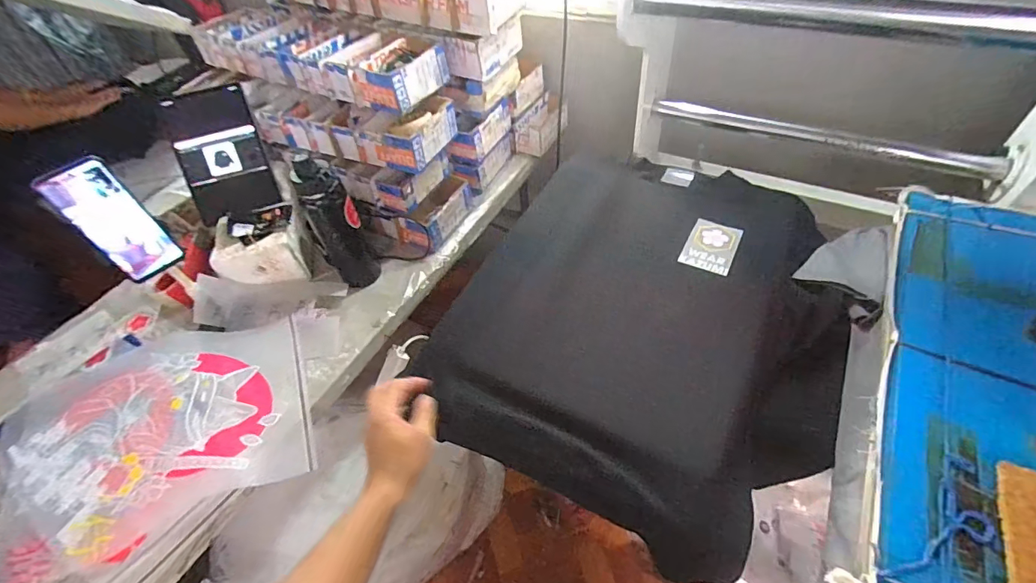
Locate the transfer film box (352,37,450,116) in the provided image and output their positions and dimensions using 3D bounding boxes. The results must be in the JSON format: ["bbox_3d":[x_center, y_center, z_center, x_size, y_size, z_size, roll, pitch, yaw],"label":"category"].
[{"bbox_3d":[-0.215,-0.411,0.871,0.113,0.076,0.166,16,54,18],"label":"transfer film box"}]

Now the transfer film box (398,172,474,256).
[{"bbox_3d":[-0.175,-0.175,0.996,0.096,0.083,0.189,19,55,20],"label":"transfer film box"}]

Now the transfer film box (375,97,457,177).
[{"bbox_3d":[-0.191,-0.308,0.881,0.092,0.076,0.170,17,55,19],"label":"transfer film box"}]

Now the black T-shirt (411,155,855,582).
[{"bbox_3d":[0.203,0.022,0.702,0.517,0.080,0.615,19,55,20],"label":"black T-shirt"}]

